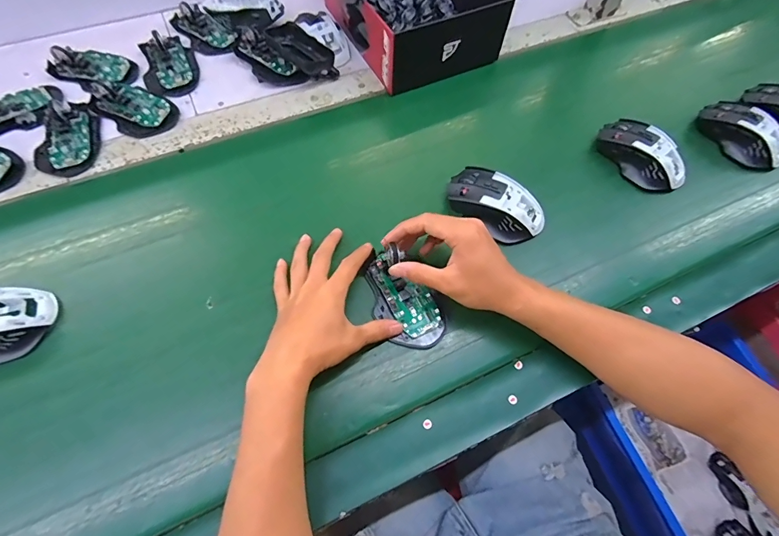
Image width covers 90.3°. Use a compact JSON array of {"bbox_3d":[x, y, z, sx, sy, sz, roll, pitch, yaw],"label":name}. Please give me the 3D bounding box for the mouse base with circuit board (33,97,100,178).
[{"bbox_3d":[-0.408,-0.169,0.484,0.072,0.019,0.124,-15,67,-10],"label":"mouse base with circuit board"}]

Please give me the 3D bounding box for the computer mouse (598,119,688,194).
[{"bbox_3d":[0.321,-0.146,0.492,0.060,0.038,0.113,-40,73,-19],"label":"computer mouse"}]

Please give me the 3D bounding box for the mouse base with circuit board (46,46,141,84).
[{"bbox_3d":[-0.412,-0.283,0.535,0.104,0.023,0.054,12,65,3],"label":"mouse base with circuit board"}]

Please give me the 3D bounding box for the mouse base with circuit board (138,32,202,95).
[{"bbox_3d":[-0.313,-0.291,0.544,0.074,0.024,0.105,-24,69,-13],"label":"mouse base with circuit board"}]

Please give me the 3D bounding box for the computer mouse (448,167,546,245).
[{"bbox_3d":[0.124,-0.077,0.447,0.113,0.031,0.060,35,68,13],"label":"computer mouse"}]

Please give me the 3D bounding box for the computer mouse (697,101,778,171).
[{"bbox_3d":[0.473,-0.181,0.516,0.060,0.041,0.116,-31,70,-16],"label":"computer mouse"}]

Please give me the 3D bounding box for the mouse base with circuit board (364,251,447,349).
[{"bbox_3d":[0.013,0.036,0.403,0.058,0.021,0.105,-38,78,-18],"label":"mouse base with circuit board"}]

